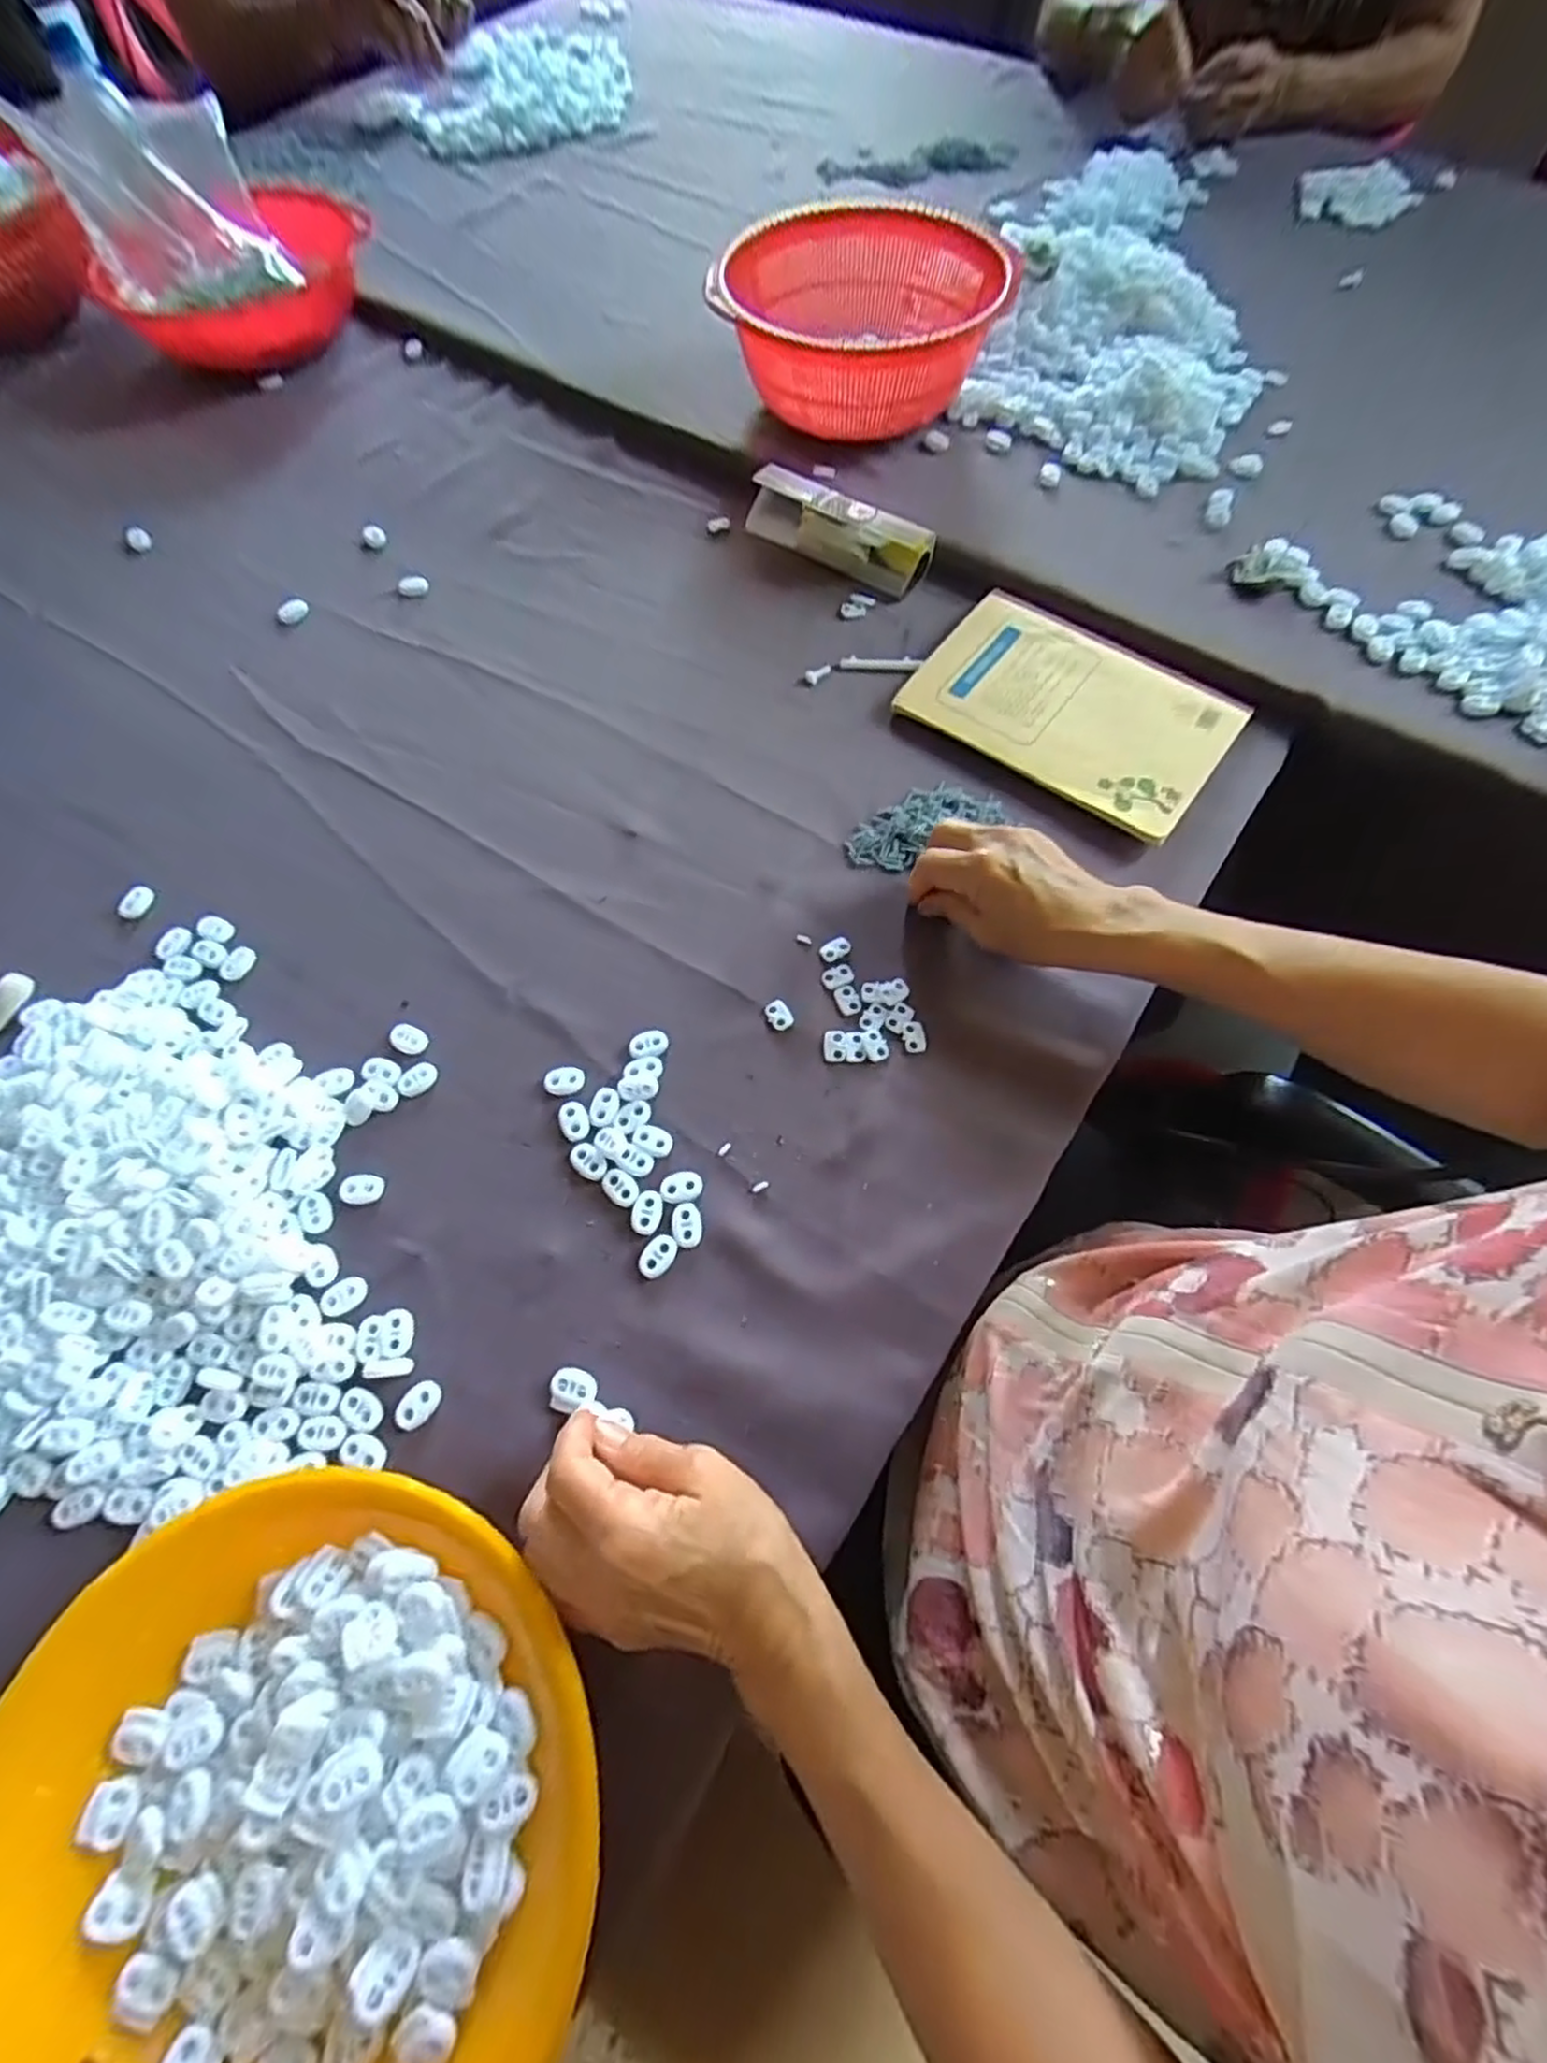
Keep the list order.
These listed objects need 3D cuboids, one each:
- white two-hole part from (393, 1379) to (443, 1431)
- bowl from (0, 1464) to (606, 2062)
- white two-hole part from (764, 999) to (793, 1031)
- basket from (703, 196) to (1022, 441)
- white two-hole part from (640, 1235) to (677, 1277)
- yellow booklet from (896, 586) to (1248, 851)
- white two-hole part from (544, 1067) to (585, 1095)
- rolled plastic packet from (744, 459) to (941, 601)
[{"bbox_3d":[-0.173,0.182,0.358,0.016,0.004,0.023,31,71,15],"label":"white two-hole part"},{"bbox_3d":[-0.189,0.308,0.281,0.241,0.033,0.231,-1,66,2],"label":"bowl"},{"bbox_3d":[0.003,-0.010,0.435,0.013,0.004,0.019,-29,68,-10],"label":"white two-hole part"},{"bbox_3d":[0.069,-0.580,0.605,0.217,0.099,0.254,18,68,10],"label":"basket"},{"bbox_3d":[-0.060,0.116,0.380,0.015,0.004,0.022,34,72,16],"label":"white two-hole part"},{"bbox_3d":[0.209,-0.230,0.508,0.201,0.013,0.143,34,72,16],"label":"yellow booklet"},{"bbox_3d":[-0.120,0.028,0.420,0.023,0.004,0.015,-5,66,0],"label":"white two-hole part"},{"bbox_3d":[0.050,-0.401,0.580,0.155,0.037,0.044,34,72,16],"label":"rolled plastic packet"}]

